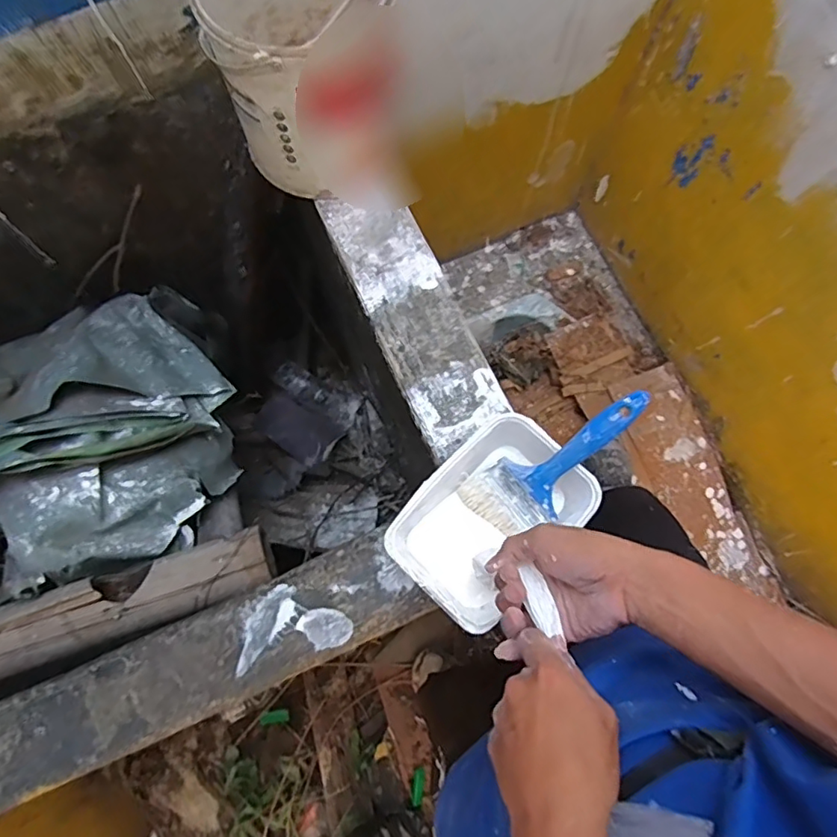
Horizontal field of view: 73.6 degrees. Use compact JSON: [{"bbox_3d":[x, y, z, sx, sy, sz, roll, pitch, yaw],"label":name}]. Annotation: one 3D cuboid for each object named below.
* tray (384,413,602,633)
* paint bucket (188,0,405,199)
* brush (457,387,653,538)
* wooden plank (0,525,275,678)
[{"bbox_3d":[0.065,0.088,0.511,0.175,0.057,0.128,-43,79,-13],"label":"tray"},{"bbox_3d":[-0.112,-0.363,0.570,0.168,0.175,0.186,-8,74,-4],"label":"paint bucket"},{"bbox_3d":[0.121,0.042,0.491,0.185,0.014,0.066,-39,76,25],"label":"brush"},{"bbox_3d":[-0.403,0.230,0.618,0.481,0.052,0.076,-18,75,-7],"label":"wooden plank"}]

